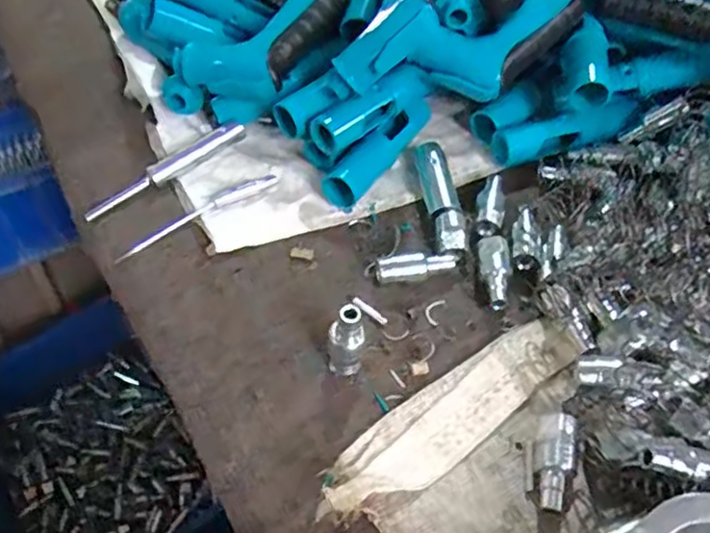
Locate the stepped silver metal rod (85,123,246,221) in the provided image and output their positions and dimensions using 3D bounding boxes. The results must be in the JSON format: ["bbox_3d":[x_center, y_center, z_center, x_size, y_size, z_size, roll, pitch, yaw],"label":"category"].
[{"bbox_3d":[-0.145,-0.076,0.481,0.133,0.019,0.017,-31,57,-20],"label":"stepped silver metal rod"}]

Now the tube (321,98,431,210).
[{"bbox_3d":[0.021,-0.089,0.479,0.022,0.030,0.116,32,60,24],"label":"tube"}]

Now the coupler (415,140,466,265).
[{"bbox_3d":[0.062,-0.050,0.457,0.022,0.018,0.106,-6,52,-2],"label":"coupler"}]

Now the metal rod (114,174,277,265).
[{"bbox_3d":[-0.115,-0.039,0.462,0.130,0.006,0.013,-29,57,-19],"label":"metal rod"}]

